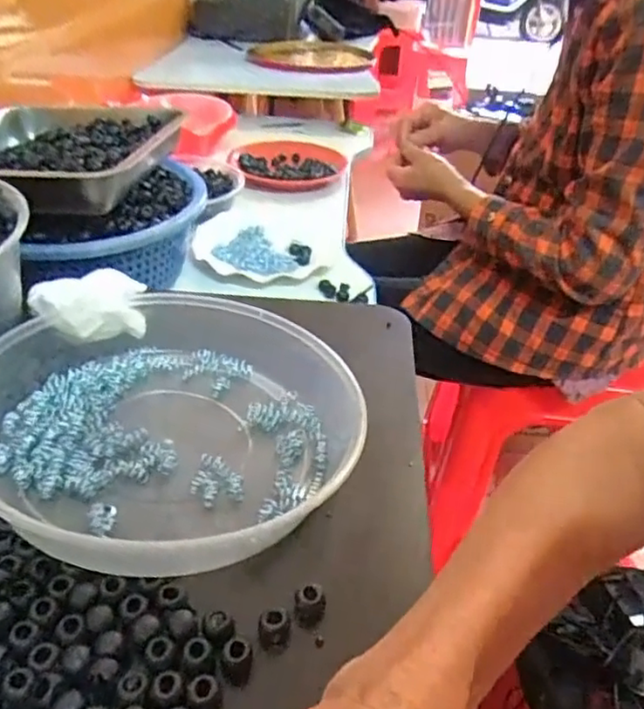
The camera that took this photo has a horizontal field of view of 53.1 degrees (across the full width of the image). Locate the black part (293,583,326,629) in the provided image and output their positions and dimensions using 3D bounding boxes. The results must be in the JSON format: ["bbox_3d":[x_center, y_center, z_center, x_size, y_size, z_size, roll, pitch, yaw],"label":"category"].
[{"bbox_3d":[-0.006,0.123,0.315,0.015,0.017,0.013,1,36,-5],"label":"black part"}]

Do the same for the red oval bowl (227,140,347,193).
[{"bbox_3d":[-0.060,-0.322,1.096,0.185,0.032,0.174,-7,38,-16],"label":"red oval bowl"}]

